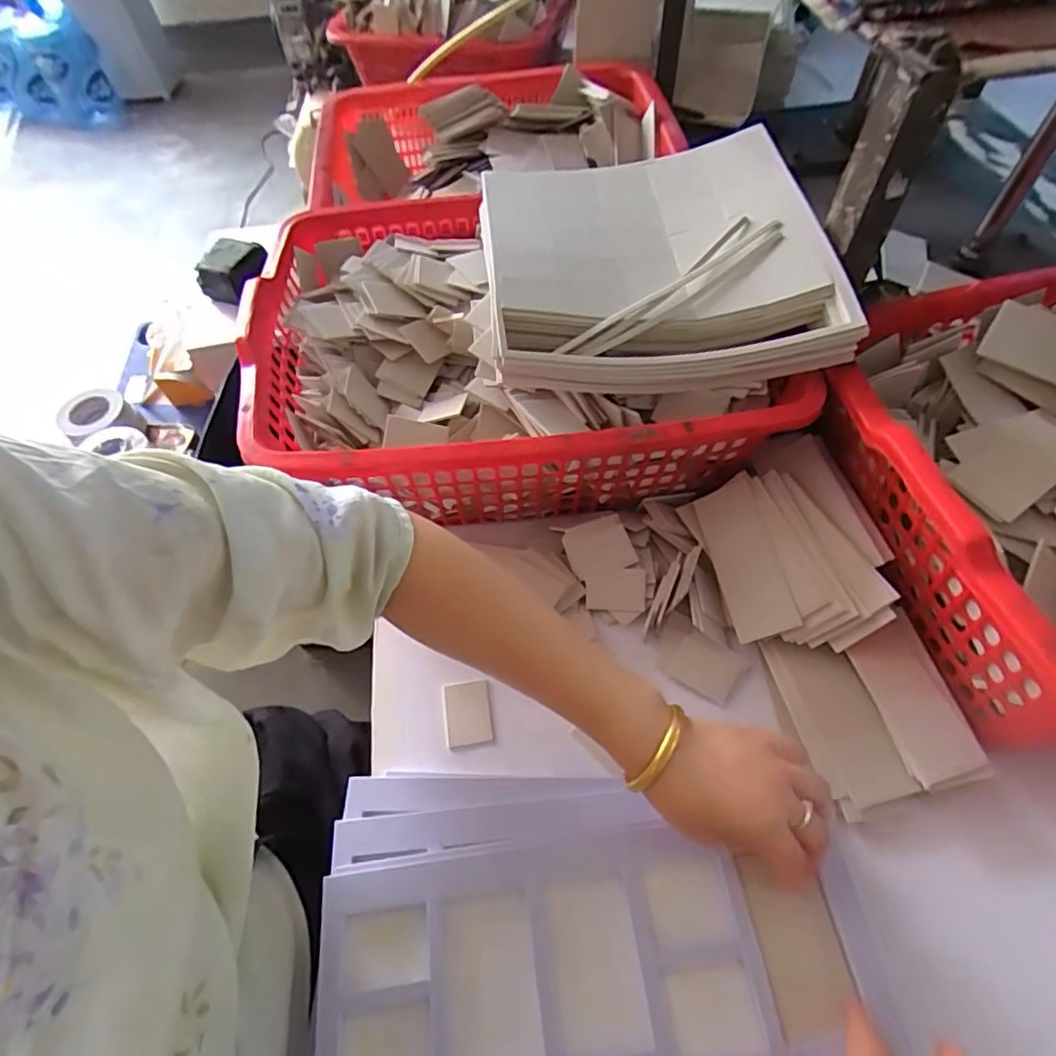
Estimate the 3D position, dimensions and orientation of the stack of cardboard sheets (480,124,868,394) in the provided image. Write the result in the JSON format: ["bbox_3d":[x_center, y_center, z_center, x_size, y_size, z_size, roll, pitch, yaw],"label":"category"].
[{"bbox_3d":[0.105,-0.243,0.525,0.287,0.064,0.272,-3,57,1],"label":"stack of cardboard sheets"}]

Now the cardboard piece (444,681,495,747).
[{"bbox_3d":[-0.051,0.158,0.504,0.038,0.004,0.050,-6,62,-7],"label":"cardboard piece"}]

